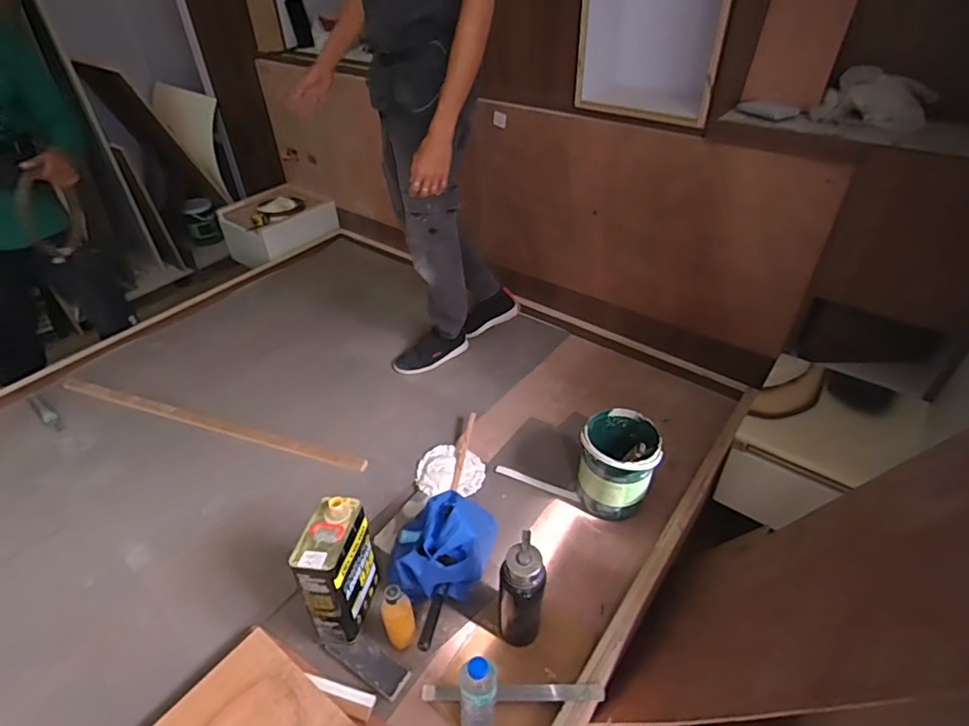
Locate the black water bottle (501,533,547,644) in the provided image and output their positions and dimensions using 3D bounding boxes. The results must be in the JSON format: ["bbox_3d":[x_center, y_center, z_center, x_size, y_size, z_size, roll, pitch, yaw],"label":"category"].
[{"bbox_3d":[0.072,0.429,1.016,0.083,0.250,0.088,7,41,11],"label":"black water bottle"}]

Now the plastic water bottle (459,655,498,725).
[{"bbox_3d":[-0.010,0.564,0.899,0.060,0.206,0.055,0,40,0],"label":"plastic water bottle"}]

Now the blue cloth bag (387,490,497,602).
[{"bbox_3d":[-0.092,0.387,1.139,0.227,0.164,0.205,0,40,3],"label":"blue cloth bag"}]

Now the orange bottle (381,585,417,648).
[{"bbox_3d":[-0.163,0.478,1.020,0.058,0.162,0.062,-1,40,1],"label":"orange bottle"}]

